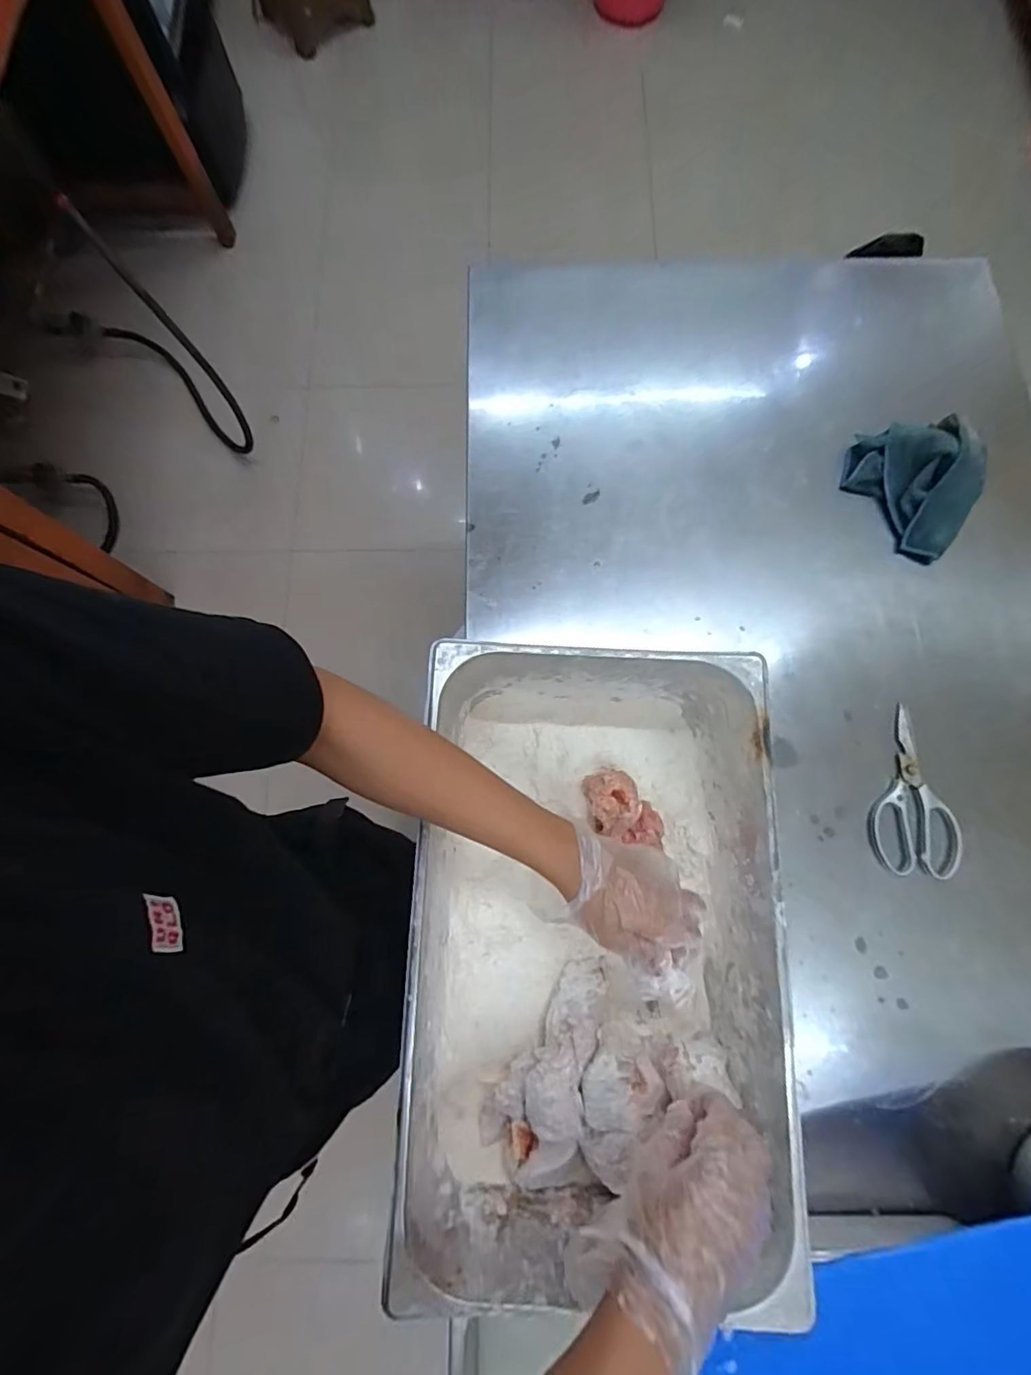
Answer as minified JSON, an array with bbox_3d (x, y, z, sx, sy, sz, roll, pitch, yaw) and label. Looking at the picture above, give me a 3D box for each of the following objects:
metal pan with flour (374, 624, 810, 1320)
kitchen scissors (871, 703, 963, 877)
[{"bbox_3d":[0.072,0.231,0.515,0.316,0.155,0.506,1,74,0],"label":"metal pan with flour"},{"bbox_3d":[0.455,0.123,0.615,0.095,0.006,0.195,-6,74,-2],"label":"kitchen scissors"}]

